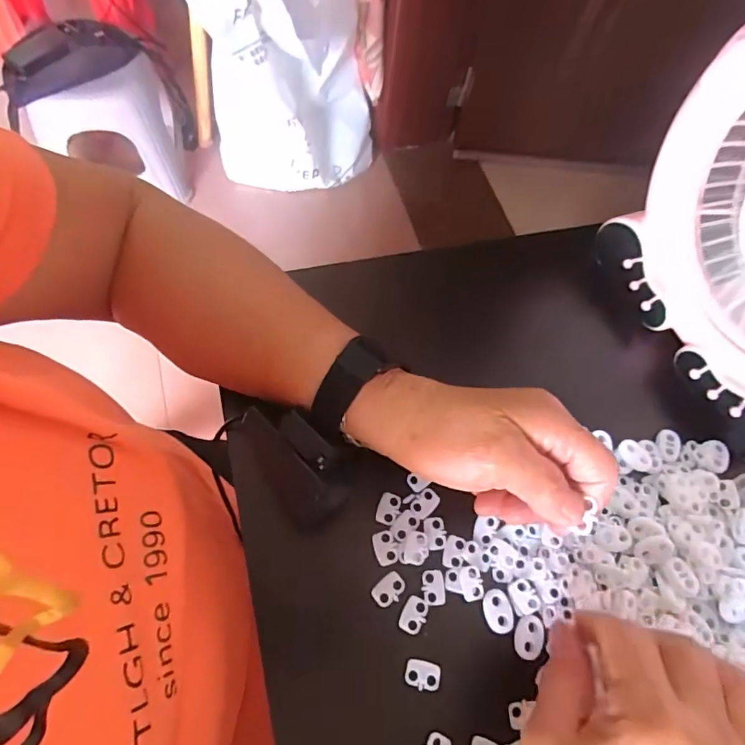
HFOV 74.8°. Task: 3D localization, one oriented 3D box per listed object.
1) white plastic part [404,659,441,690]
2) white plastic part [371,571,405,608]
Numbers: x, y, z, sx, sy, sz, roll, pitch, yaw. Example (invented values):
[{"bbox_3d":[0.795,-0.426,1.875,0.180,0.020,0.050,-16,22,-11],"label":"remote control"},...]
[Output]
[{"bbox_3d":[0.027,0.163,0.262,0.019,0.004,0.014,11,65,-2],"label":"white plastic part"},{"bbox_3d":[0.009,0.123,0.277,0.019,0.004,0.014,-41,76,-21],"label":"white plastic part"}]

